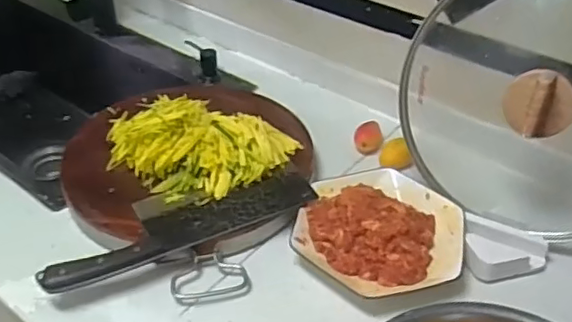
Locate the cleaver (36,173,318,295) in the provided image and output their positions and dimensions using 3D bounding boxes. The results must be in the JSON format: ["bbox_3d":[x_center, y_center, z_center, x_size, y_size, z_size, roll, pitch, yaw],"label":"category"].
[{"bbox_3d":[-0.122,0.069,0.699,0.318,0.024,0.093,-18,40,-22],"label":"cleaver"}]

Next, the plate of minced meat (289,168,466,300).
[{"bbox_3d":[0.111,0.078,0.701,0.187,0.033,0.172,0,39,0],"label":"plate of minced meat"}]

